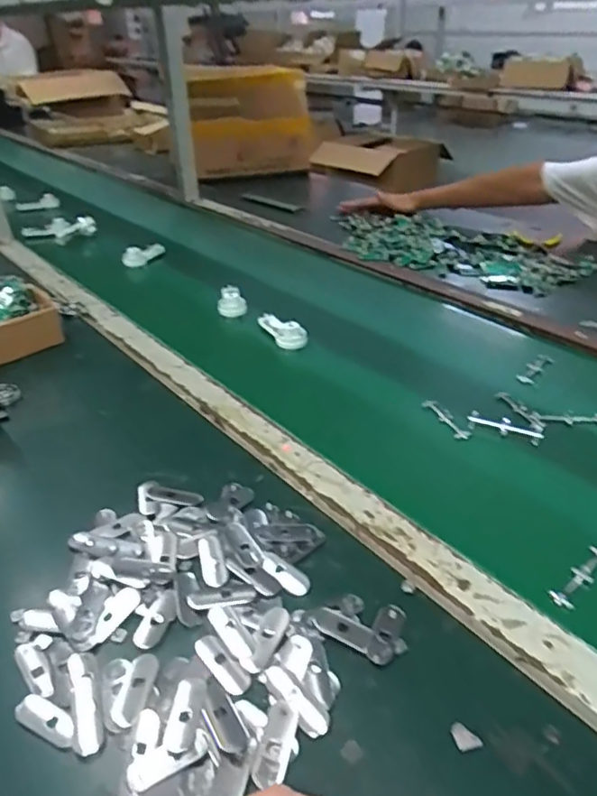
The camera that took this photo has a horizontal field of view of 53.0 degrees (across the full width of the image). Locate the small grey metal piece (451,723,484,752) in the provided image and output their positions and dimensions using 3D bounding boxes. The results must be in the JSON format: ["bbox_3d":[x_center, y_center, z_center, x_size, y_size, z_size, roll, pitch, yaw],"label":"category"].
[{"bbox_3d":[0.103,0.208,0.368,0.015,0.004,0.016,-13,35,-13],"label":"small grey metal piece"}]

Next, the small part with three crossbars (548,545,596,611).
[{"bbox_3d":[0.222,0.141,0.469,0.073,0.010,0.017,-28,41,-31],"label":"small part with three crossbars"}]

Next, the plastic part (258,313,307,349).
[{"bbox_3d":[-0.022,-0.095,0.830,0.042,0.034,0.088,-17,36,-19],"label":"plastic part"}]

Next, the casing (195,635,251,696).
[{"bbox_3d":[-0.053,0.184,0.413,0.018,0.004,0.051,-28,41,-32],"label":"casing"}]

